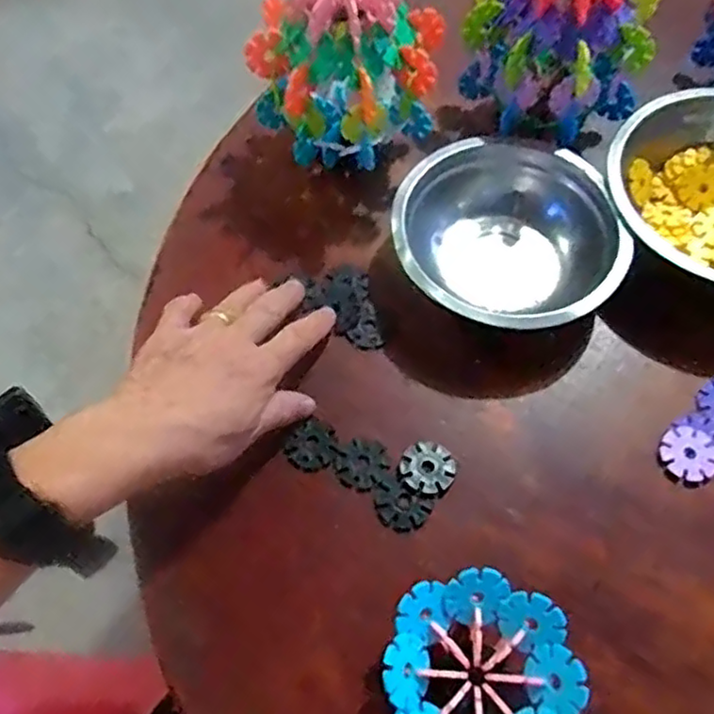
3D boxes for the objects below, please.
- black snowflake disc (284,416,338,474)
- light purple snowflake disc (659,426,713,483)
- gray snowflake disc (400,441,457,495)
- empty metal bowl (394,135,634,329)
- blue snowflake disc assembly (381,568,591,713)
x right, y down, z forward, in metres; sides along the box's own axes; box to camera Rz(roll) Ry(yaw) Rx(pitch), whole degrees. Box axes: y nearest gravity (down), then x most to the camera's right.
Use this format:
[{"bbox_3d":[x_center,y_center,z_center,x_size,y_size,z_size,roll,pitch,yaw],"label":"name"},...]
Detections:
[{"bbox_3d":[-0.026,0.052,0.389,0.028,0.004,0.031,37,69,18],"label":"black snowflake disc"},{"bbox_3d":[0.196,0.057,0.390,0.034,0.005,0.032,0,63,1],"label":"light purple snowflake disc"},{"bbox_3d":[0.041,0.063,0.382,0.030,0.004,0.029,0,63,1],"label":"gray snowflake disc"},{"bbox_3d":[0.097,-0.076,0.431,0.135,0.047,0.141,0,63,1],"label":"empty metal bowl"},{"bbox_3d":[0.058,0.153,0.318,0.086,0.040,0.088,0,63,1],"label":"blue snowflake disc assembly"}]

